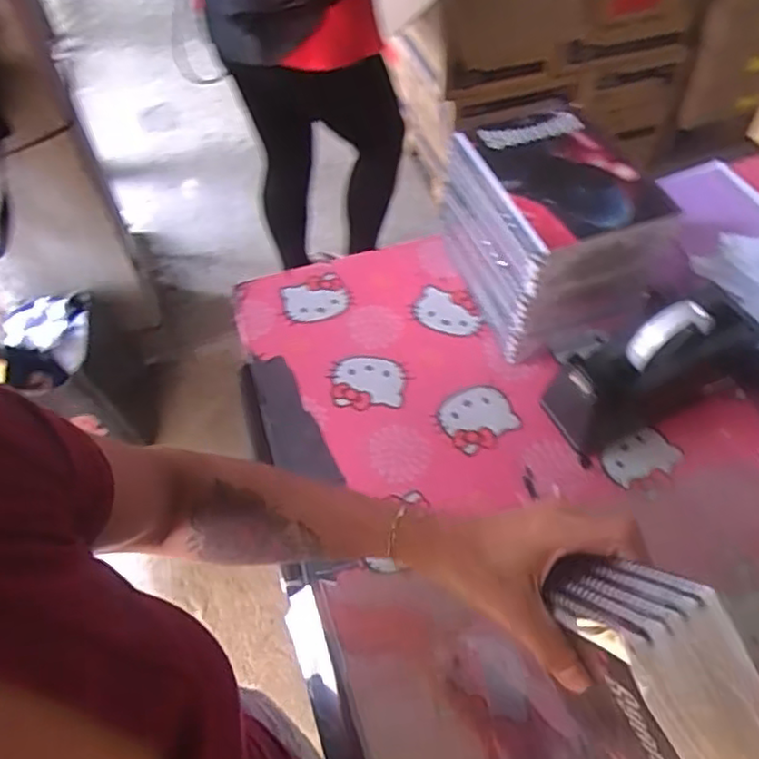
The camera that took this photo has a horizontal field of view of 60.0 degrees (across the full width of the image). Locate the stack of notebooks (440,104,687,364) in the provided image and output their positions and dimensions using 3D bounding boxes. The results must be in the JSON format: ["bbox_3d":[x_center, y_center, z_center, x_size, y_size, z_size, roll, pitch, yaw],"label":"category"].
[{"bbox_3d":[0.181,-0.165,0.718,0.156,0.198,0.200,-17,56,-10],"label":"stack of notebooks"}]

